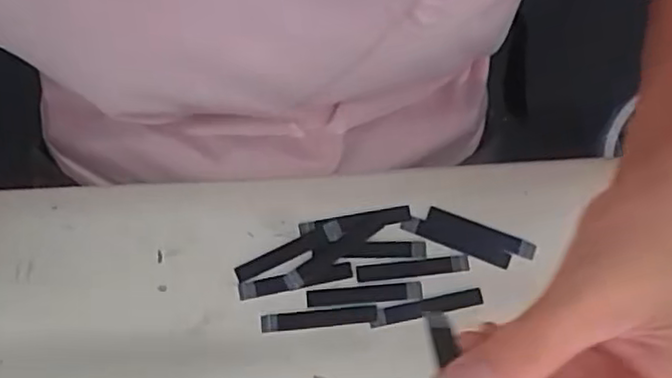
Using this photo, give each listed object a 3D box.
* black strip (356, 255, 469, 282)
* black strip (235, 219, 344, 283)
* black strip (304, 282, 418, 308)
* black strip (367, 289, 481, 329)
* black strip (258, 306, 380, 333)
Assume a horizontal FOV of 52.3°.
[{"bbox_3d":[0.041,0.043,0.367,0.059,0.004,0.009,-6,72,-2],"label":"black strip"},{"bbox_3d":[-0.026,0.033,0.368,0.060,0.004,0.011,-24,73,-8],"label":"black strip"},{"bbox_3d":[0.015,0.056,0.363,0.060,0.004,0.009,-4,72,-2],"label":"black strip"},{"bbox_3d":[0.048,0.062,0.360,0.059,0.004,0.010,-11,72,-4],"label":"black strip"},{"bbox_3d":[-0.009,0.068,0.358,0.060,0.004,0.009,-5,72,-2],"label":"black strip"}]

